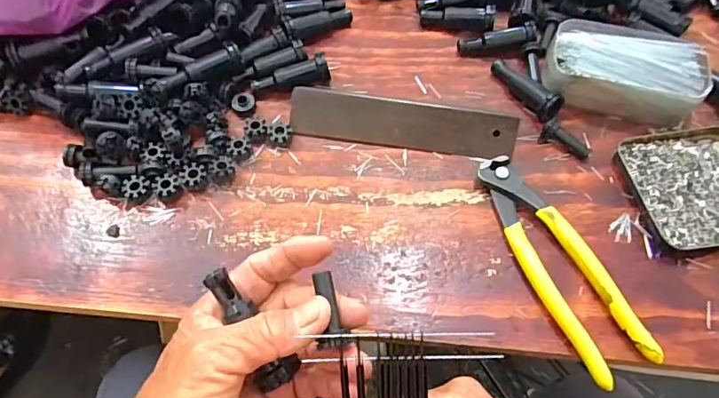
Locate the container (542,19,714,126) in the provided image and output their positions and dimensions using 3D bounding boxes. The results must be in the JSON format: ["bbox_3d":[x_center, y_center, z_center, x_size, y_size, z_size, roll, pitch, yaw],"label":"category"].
[{"bbox_3d":[0.215,-0.106,0.410,0.119,0.034,0.071,19,64,9],"label":"container"}]

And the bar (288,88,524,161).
[{"bbox_3d":[0.033,-0.057,0.388,0.173,0.036,0.006,8,20,3],"label":"bar"}]

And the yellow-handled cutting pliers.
[{"bbox_3d":[0.133,0.040,0.341,0.045,0.017,0.165,-21,65,-12],"label":"yellow-handled cutting pliers"}]

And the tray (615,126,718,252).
[{"bbox_3d":[0.252,-0.011,0.374,0.097,0.011,0.098,-7,63,-5],"label":"tray"}]

